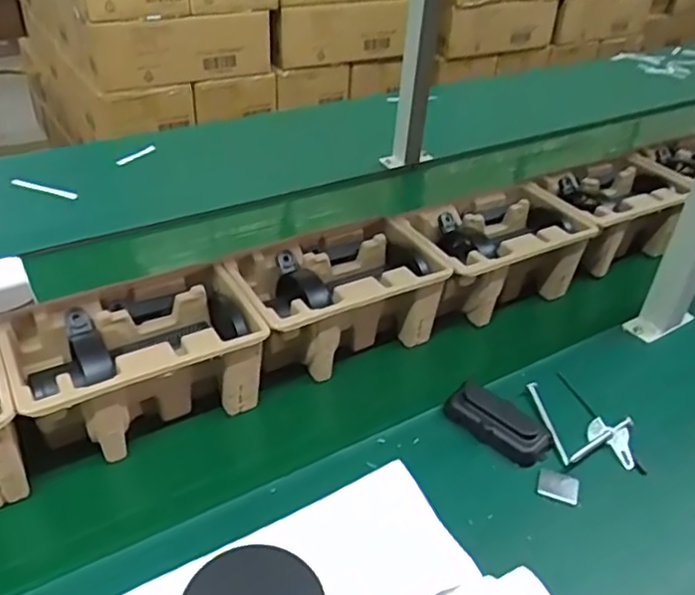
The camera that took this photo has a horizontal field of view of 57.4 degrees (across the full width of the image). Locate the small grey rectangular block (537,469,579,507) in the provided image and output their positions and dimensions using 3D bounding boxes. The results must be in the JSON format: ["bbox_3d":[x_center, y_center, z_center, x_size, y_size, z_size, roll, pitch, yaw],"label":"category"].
[{"bbox_3d":[0.200,0.179,0.603,0.037,0.004,0.032,16,42,11],"label":"small grey rectangular block"}]

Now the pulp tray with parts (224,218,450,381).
[{"bbox_3d":[-0.016,0.003,0.740,0.231,0.100,0.143,-17,40,-27],"label":"pulp tray with parts"}]

